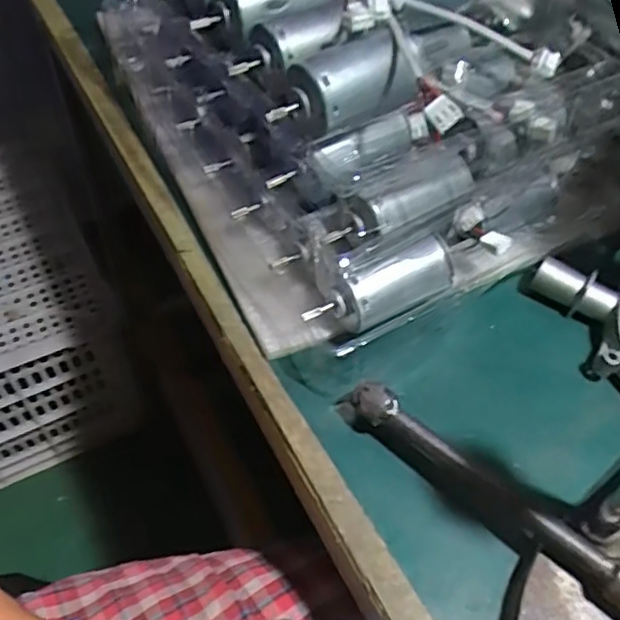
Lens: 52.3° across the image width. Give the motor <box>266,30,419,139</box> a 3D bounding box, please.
[{"bbox_3d":[0.016,-0.121,0.340,0.082,0.034,0.038,-23,58,-20],"label":"motor"}]

